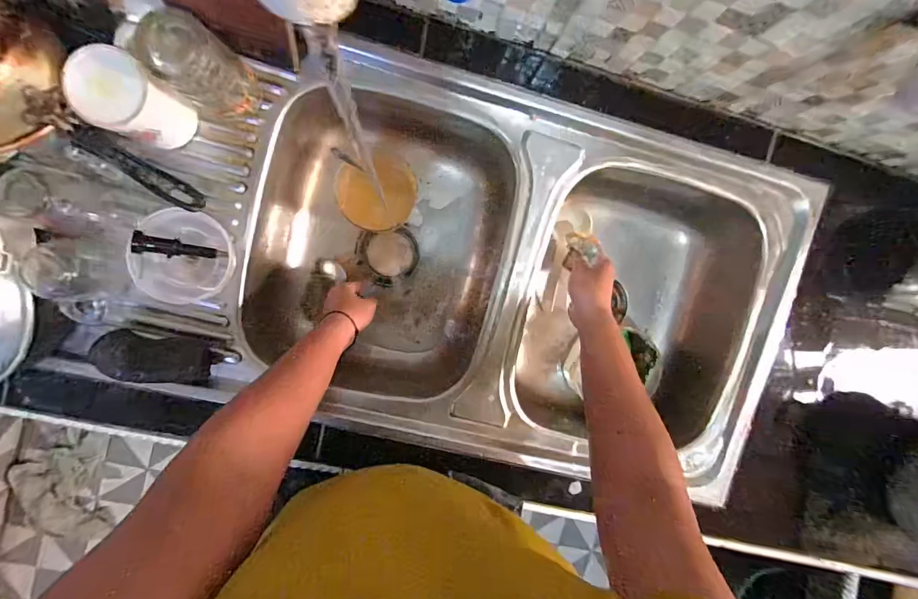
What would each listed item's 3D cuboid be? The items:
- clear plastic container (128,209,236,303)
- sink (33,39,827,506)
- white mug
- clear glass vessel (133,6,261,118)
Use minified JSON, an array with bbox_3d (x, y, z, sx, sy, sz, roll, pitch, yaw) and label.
[{"bbox_3d":[-0.342,-0.050,0.522,0.101,0.051,0.115,24,92,-9],"label":"clear plastic container"},{"bbox_3d":[0.051,-0.033,0.657,0.831,0.196,0.492,13,94,-8],"label":"sink"},{"bbox_3d":[-0.359,-0.218,0.467,0.075,0.105,0.074,-1,96,-7],"label":"white mug"},{"bbox_3d":[-0.279,-0.252,0.466,0.066,0.133,0.073,30,91,-9],"label":"clear glass vessel"}]

